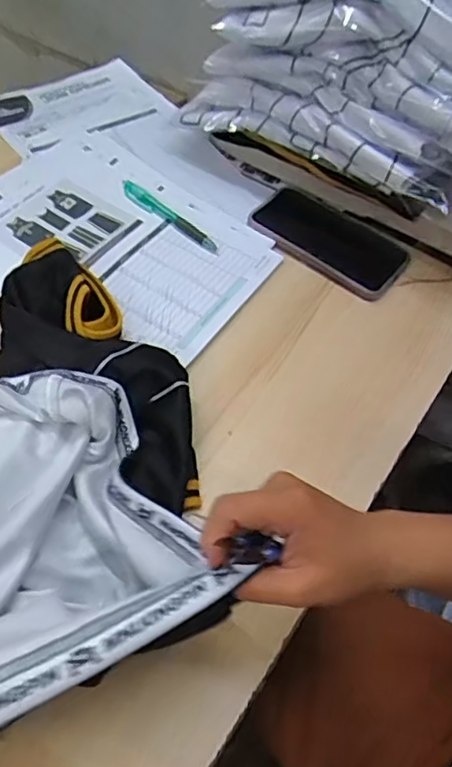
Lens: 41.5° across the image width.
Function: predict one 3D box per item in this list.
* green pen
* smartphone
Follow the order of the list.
[{"bbox_3d":[-0.063,-0.180,0.638,0.137,0.009,0.019,37,59,23],"label":"green pen"},{"bbox_3d":[0.111,-0.156,0.649,0.168,0.017,0.093,35,59,15],"label":"smartphone"}]

